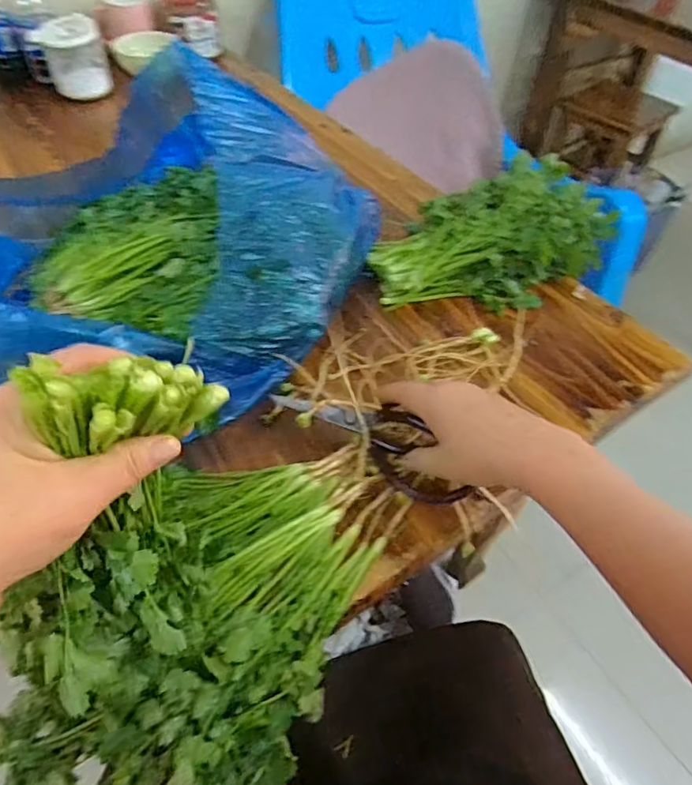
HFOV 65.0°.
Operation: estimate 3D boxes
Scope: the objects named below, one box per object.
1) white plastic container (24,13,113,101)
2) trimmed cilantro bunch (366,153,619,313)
[{"bbox_3d":[-0.466,-0.565,0.923,0.114,0.095,0.081,-14,53,-13],"label":"white plastic container"},{"bbox_3d":[0.173,-0.187,0.639,0.280,0.081,0.177,-32,58,-25],"label":"trimmed cilantro bunch"}]

